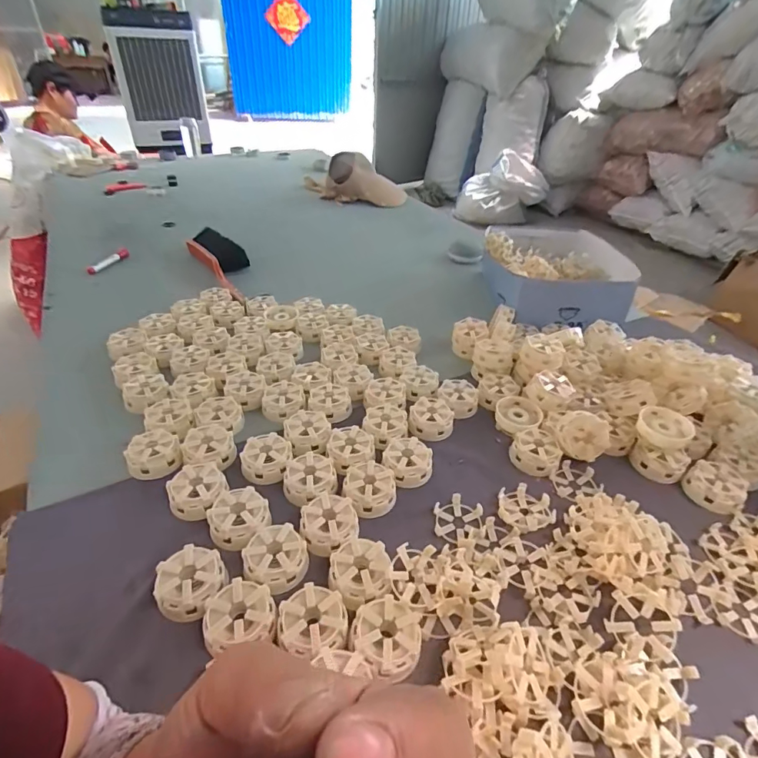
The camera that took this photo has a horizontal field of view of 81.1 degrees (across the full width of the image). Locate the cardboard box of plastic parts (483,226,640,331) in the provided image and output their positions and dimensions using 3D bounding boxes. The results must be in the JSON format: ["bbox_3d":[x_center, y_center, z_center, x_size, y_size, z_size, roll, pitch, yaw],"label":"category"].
[{"bbox_3d":[0.386,-0.240,1.009,0.263,0.101,0.351,4,36,-1],"label":"cardboard box of plastic parts"}]

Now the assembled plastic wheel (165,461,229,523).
[{"bbox_3d":[-0.218,0.136,0.535,0.065,0.029,0.074,-17,41,-25],"label":"assembled plastic wheel"}]

